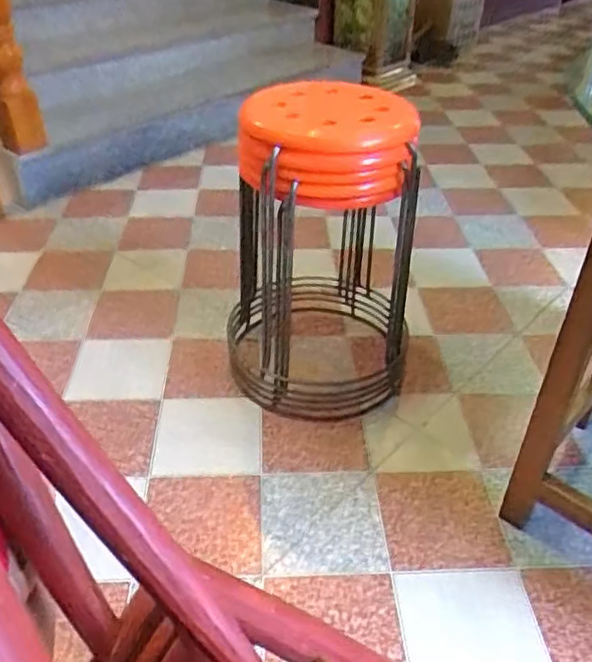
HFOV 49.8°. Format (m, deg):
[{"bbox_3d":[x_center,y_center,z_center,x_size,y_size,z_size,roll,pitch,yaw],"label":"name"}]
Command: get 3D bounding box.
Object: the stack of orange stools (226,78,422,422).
[{"bbox_3d":[0.036,-0.160,1.161,0.319,0.520,0.349,1,38,0],"label":"stack of orange stools"}]

